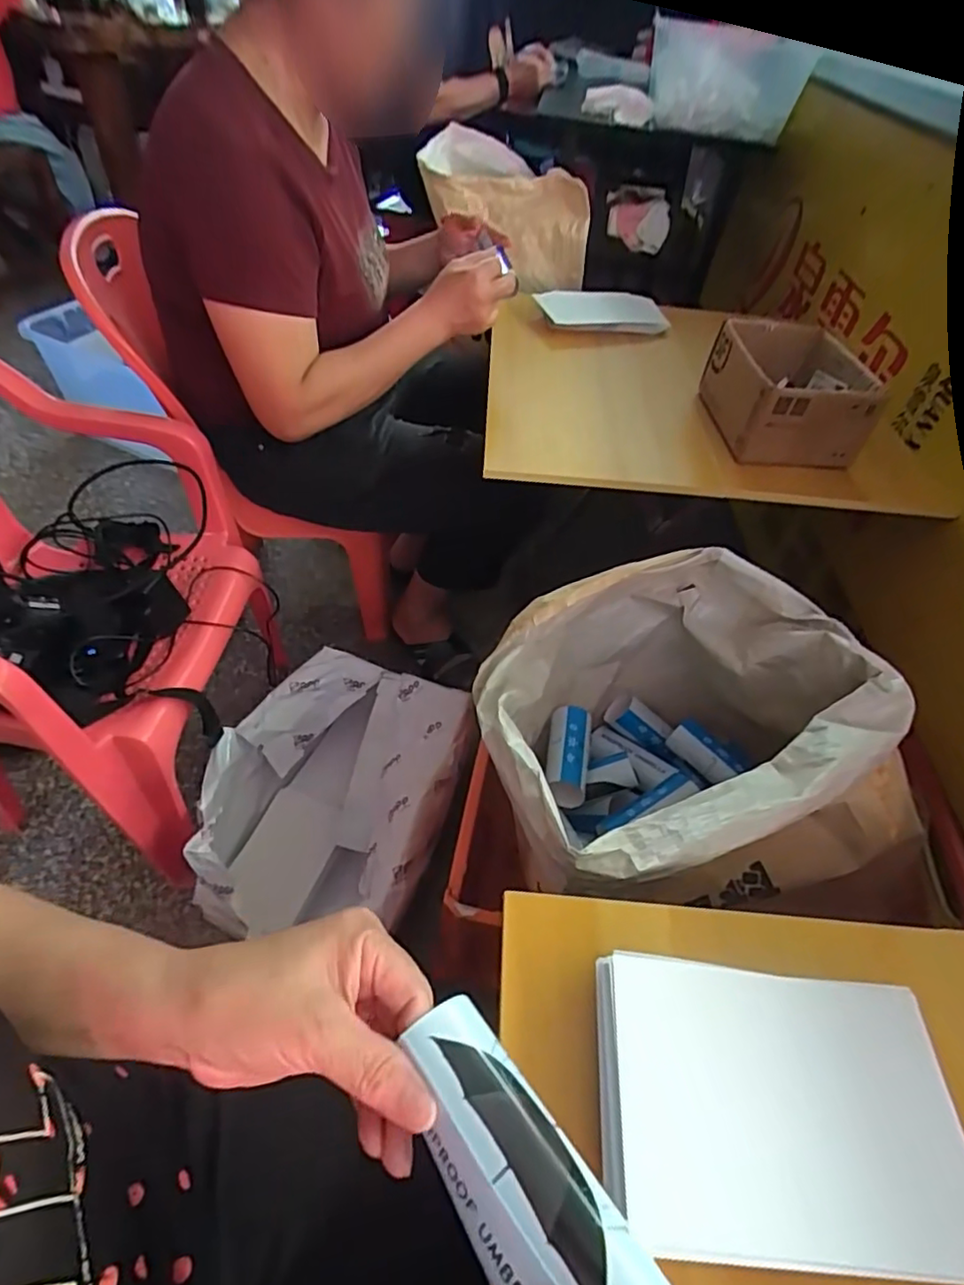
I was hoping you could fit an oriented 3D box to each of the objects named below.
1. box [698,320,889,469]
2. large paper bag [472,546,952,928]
[{"bbox_3d":[0.409,-0.333,0.834,0.176,0.111,0.221,5,49,-1],"label":"box"},{"bbox_3d":[0.185,0.097,0.663,0.369,0.276,0.349,-5,50,-10],"label":"large paper bag"}]

